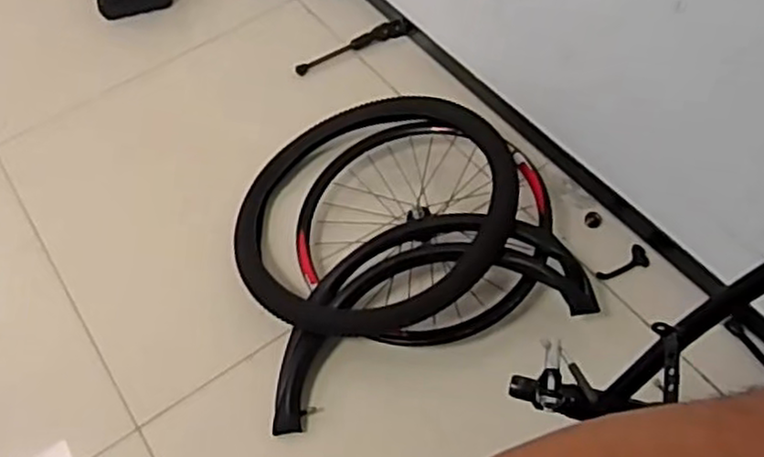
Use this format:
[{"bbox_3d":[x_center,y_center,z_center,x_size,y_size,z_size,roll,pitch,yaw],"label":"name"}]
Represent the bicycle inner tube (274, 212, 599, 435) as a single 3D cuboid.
[{"bbox_3d":[0.053,0.118,1.225,0.572,0.110,0.264,-23,60,1],"label":"bicycle inner tube"}]

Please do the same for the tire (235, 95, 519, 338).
[{"bbox_3d":[-0.017,-0.037,1.332,0.528,0.055,0.528,-10,55,15],"label":"tire"}]

